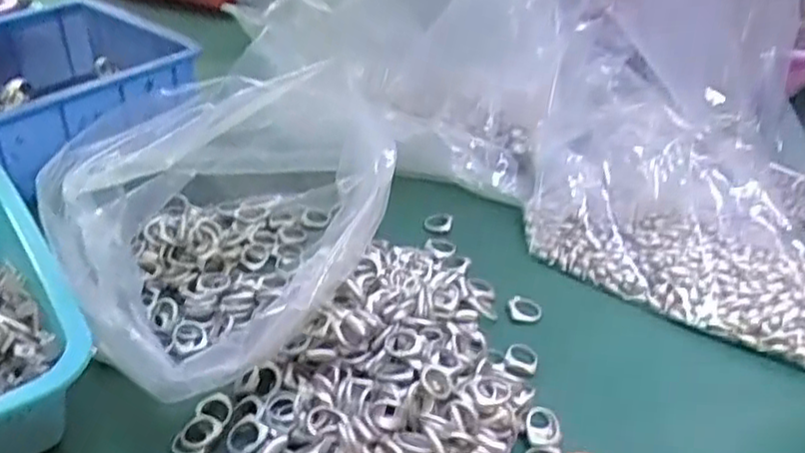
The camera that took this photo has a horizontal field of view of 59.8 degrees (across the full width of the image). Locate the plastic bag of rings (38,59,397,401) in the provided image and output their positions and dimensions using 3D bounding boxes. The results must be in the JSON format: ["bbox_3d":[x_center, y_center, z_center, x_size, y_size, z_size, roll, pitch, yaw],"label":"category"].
[{"bbox_3d":[-0.119,-0.007,0.472,0.200,0.155,0.219,27,43,30],"label":"plastic bag of rings"}]

